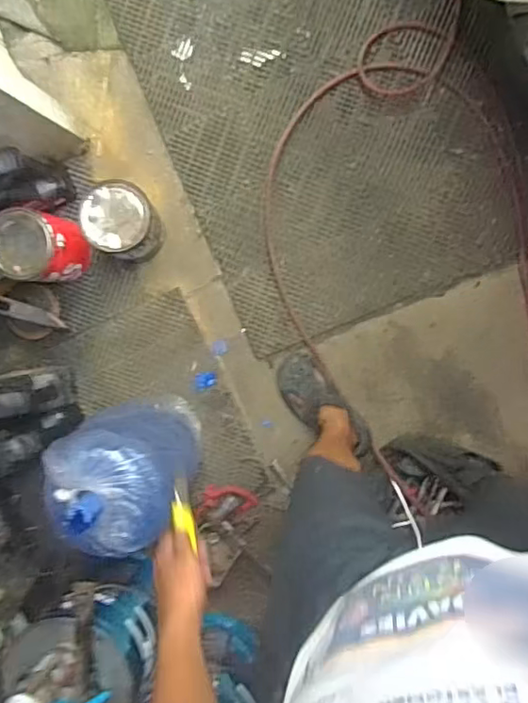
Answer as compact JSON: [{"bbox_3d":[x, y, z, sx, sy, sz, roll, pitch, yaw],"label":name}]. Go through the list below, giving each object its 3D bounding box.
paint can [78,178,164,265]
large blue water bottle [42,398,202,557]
[{"bbox_3d":[-0.321,-0.306,1.352,0.146,0.235,0.153,1,97,6],"label":"paint can"},{"bbox_3d":[-0.313,0.255,1.264,0.235,0.480,0.231,-1,96,6],"label":"large blue water bottle"}]

